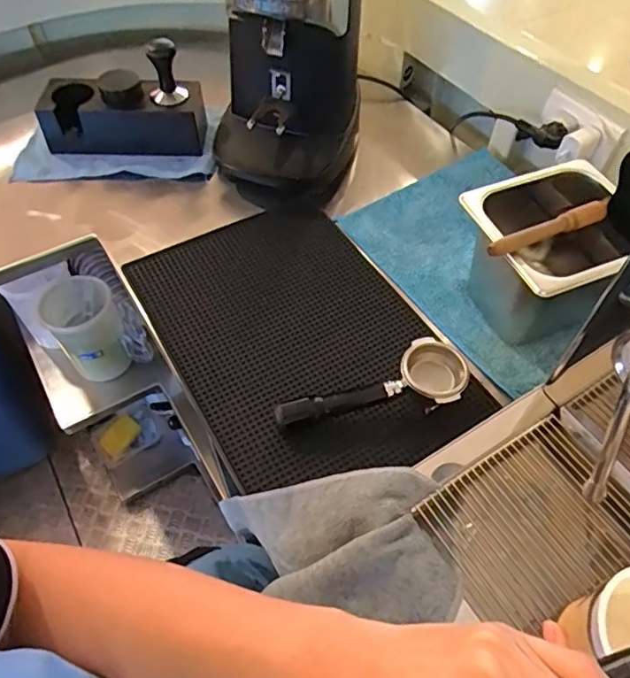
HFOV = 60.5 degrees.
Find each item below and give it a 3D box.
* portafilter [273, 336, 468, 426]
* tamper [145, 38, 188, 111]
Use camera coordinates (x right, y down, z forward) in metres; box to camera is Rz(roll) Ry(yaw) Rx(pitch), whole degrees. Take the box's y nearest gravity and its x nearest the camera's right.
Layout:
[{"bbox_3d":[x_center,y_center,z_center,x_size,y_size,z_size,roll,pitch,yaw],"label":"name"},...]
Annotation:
[{"bbox_3d":[0.064,0.069,0.578,0.201,0.066,0.076,-18,57,-12],"label":"portafilter"},{"bbox_3d":[-0.228,-0.402,0.815,0.054,0.087,0.063,-11,56,-8],"label":"tamper"}]

